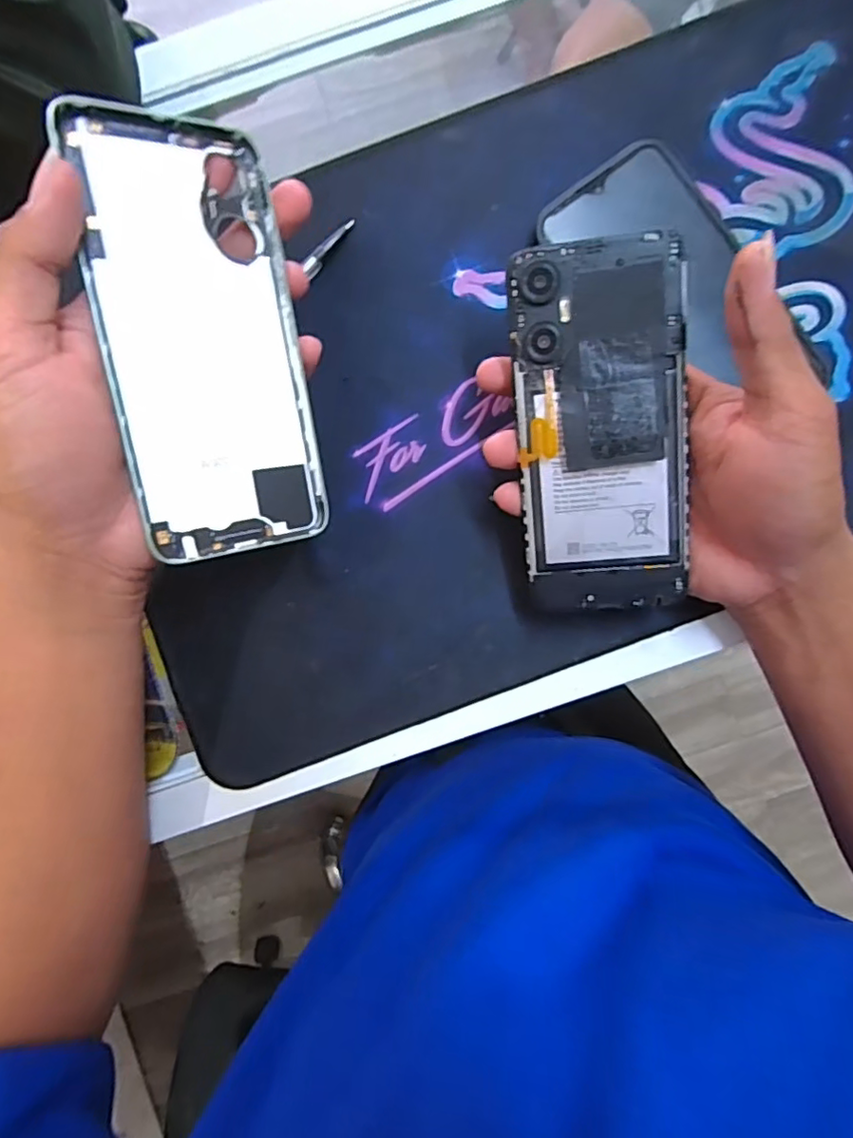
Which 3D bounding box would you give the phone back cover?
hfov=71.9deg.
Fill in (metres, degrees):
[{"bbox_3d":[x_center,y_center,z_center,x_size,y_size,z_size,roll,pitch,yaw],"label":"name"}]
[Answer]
[{"bbox_3d":[-0.088,-0.089,0.237,0.074,0.006,0.164,-16,102,-32],"label":"phone back cover"}]

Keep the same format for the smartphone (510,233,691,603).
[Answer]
[{"bbox_3d":[0.078,-0.058,0.260,0.070,0.007,0.157,-3,104,9],"label":"smartphone"}]

